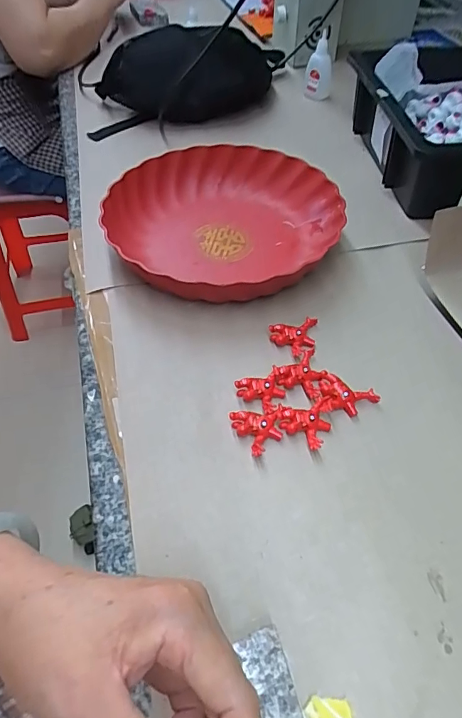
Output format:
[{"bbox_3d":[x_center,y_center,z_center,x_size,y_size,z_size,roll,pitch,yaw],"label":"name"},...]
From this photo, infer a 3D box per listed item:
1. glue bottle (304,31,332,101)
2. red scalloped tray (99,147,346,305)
[{"bbox_3d":[0.140,-0.466,0.751,0.039,0.086,0.034,-21,54,-16],"label":"glue bottle"},{"bbox_3d":[-0.008,-0.145,0.497,0.245,0.047,0.242,-26,55,-19],"label":"red scalloped tray"}]

